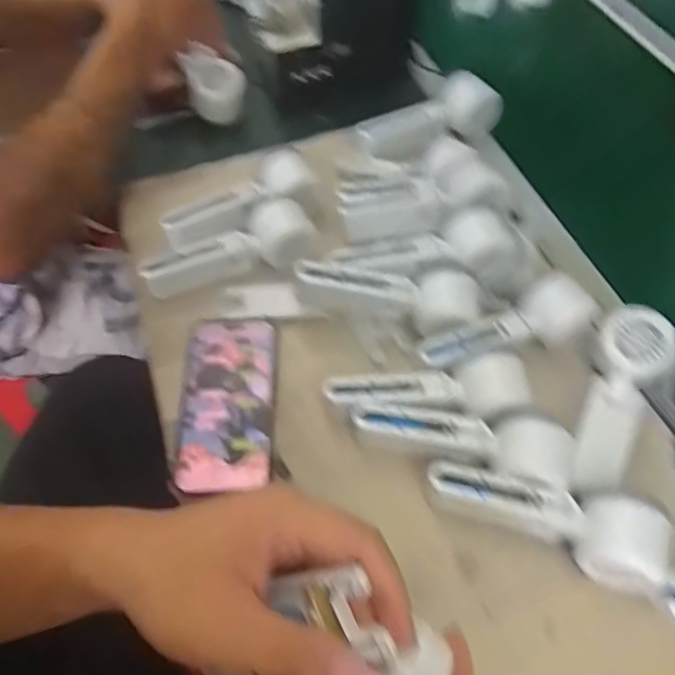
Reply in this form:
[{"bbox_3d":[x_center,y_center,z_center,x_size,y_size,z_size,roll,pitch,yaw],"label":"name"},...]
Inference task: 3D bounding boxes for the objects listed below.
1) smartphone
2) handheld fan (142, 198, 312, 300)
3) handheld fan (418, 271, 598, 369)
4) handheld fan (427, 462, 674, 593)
[{"bbox_3d":[-0.096,0.052,0.462,0.079,0.010,0.158,-1,58,-2],"label":"smartphone"},{"bbox_3d":[-0.106,-0.088,0.524,0.168,0.048,0.052,-15,60,-10],"label":"handheld fan"},{"bbox_3d":[0.147,-0.009,0.475,0.161,0.040,0.055,-17,60,-11],"label":"handheld fan"},{"bbox_3d":[0.151,0.126,0.394,0.166,0.043,0.057,20,60,11],"label":"handheld fan"}]

